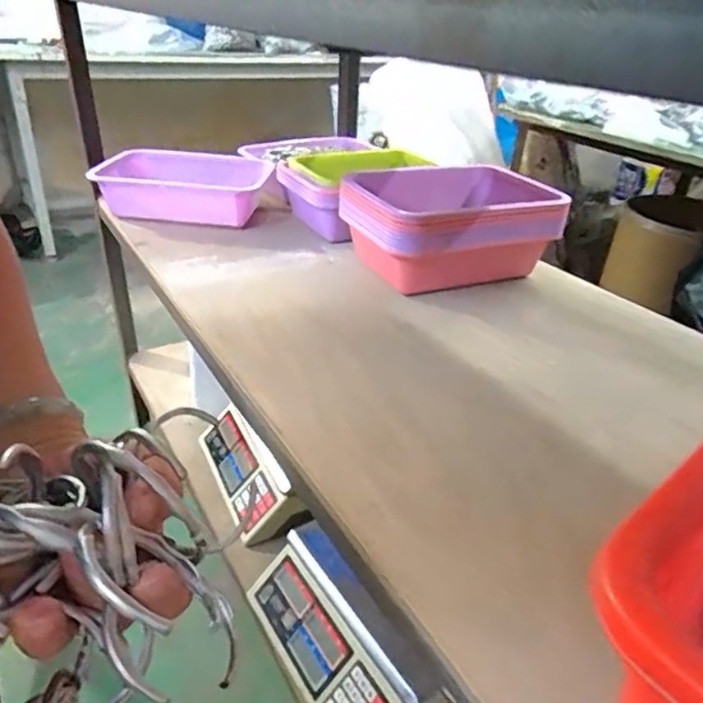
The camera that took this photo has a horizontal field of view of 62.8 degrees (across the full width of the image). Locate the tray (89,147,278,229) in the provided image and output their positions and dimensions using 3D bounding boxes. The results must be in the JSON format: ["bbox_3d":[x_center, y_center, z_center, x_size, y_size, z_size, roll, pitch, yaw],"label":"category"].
[{"bbox_3d":[-0.313,-0.304,1.080,0.288,0.094,0.201,3,31,-1],"label":"tray"}]

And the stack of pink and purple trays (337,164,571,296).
[{"bbox_3d":[0.151,-0.181,0.887,0.279,0.142,0.228,-12,34,-24],"label":"stack of pink and purple trays"}]

